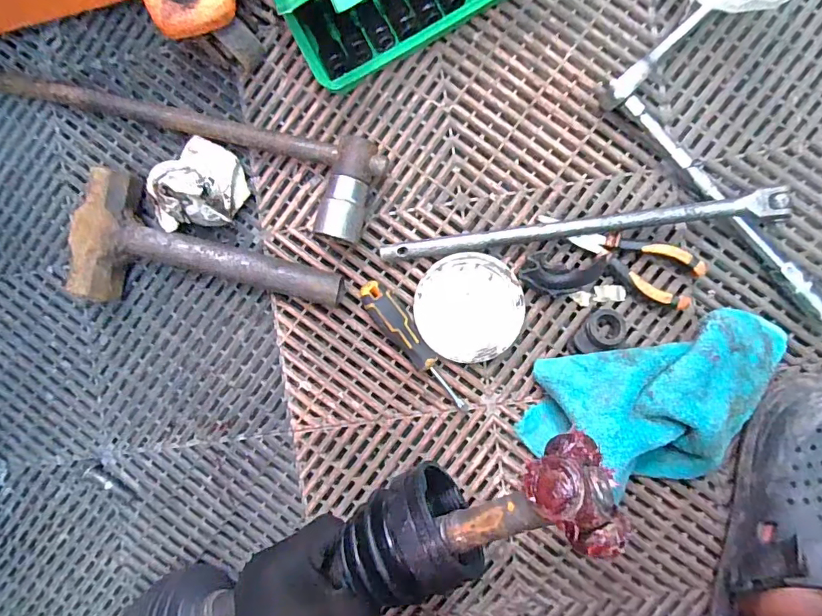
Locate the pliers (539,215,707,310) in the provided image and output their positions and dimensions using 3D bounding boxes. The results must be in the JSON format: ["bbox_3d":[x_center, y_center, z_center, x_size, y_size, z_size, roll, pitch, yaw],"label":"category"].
[{"bbox_3d":[0.191,-0.051,0.432,0.148,0.023,0.050,25,94,3],"label":"pliers"}]

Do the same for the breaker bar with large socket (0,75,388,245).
[{"bbox_3d":[-0.246,-0.171,0.451,0.443,0.042,0.091,18,94,3],"label":"breaker bar with large socket"}]

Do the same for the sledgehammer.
[{"bbox_3d":[-0.197,-0.036,0.449,0.258,0.049,0.127,19,94,3],"label":"sledgehammer"}]

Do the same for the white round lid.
[{"bbox_3d":[0.056,0.000,0.447,0.099,0.017,0.100,0,93,4],"label":"white round lid"}]

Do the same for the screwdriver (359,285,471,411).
[{"bbox_3d":[0.005,0.034,0.441,0.025,0.027,0.145,-40,95,5],"label":"screwdriver"}]

